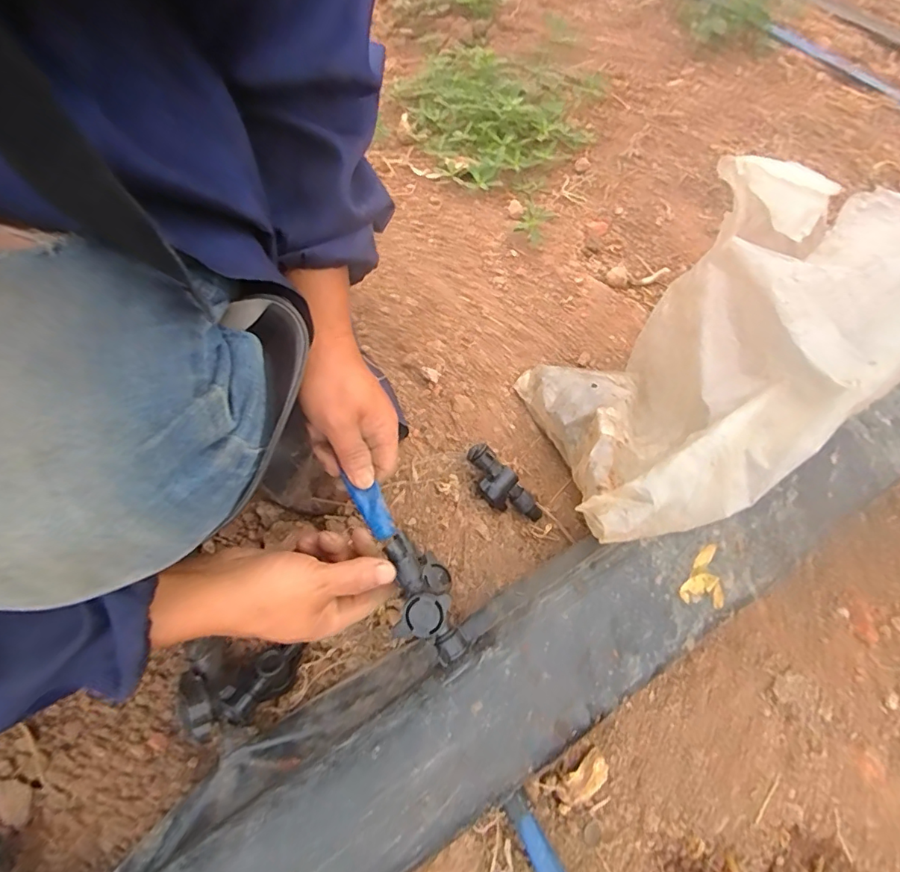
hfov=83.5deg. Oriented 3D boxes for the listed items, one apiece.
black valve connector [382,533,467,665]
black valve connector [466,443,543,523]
[{"bbox_3d":[-0.022,0.118,0.368,0.047,0.032,0.094,-22,73,-11],"label":"black valve connector"},{"bbox_3d":[0.051,0.055,0.523,0.034,0.037,0.101,-45,101,-22],"label":"black valve connector"}]

